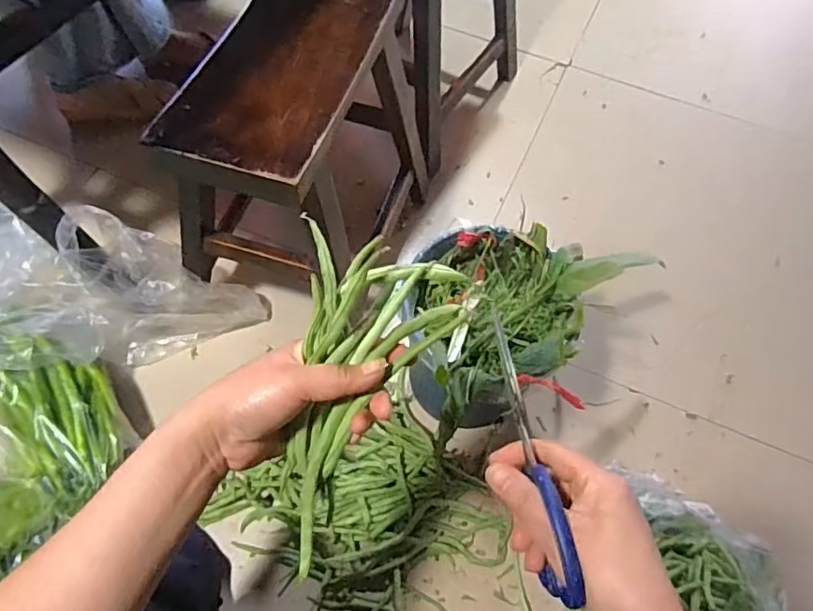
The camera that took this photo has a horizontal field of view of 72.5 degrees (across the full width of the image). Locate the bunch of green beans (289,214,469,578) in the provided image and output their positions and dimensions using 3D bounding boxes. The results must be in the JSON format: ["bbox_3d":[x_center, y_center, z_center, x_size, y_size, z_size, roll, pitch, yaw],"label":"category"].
[{"bbox_3d":[-0.037,0.065,0.368,0.088,0.056,0.208,18,92,11],"label":"bunch of green beans"}]

